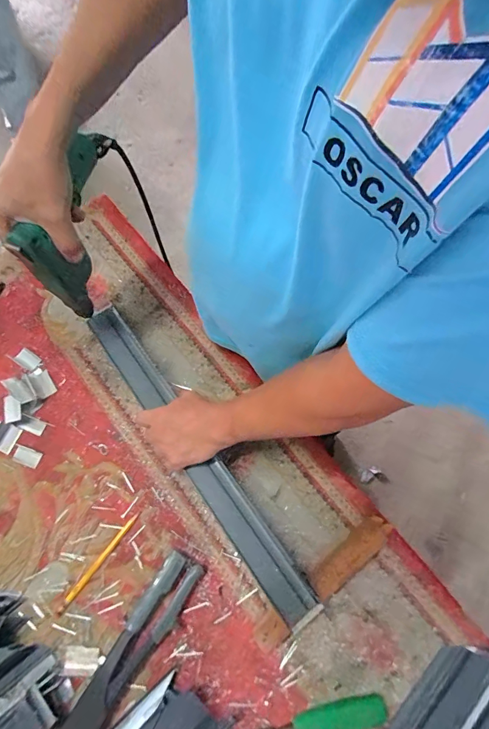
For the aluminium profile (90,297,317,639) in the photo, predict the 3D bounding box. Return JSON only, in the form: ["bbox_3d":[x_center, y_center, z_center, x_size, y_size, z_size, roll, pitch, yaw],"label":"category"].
[{"bbox_3d":[-0.082,0.115,0.554,0.052,0.030,0.515,-35,71,-12],"label":"aluminium profile"}]

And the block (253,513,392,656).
[{"bbox_3d":[0.104,0.277,0.504,0.222,0.041,0.031,-37,75,-13],"label":"block"}]

